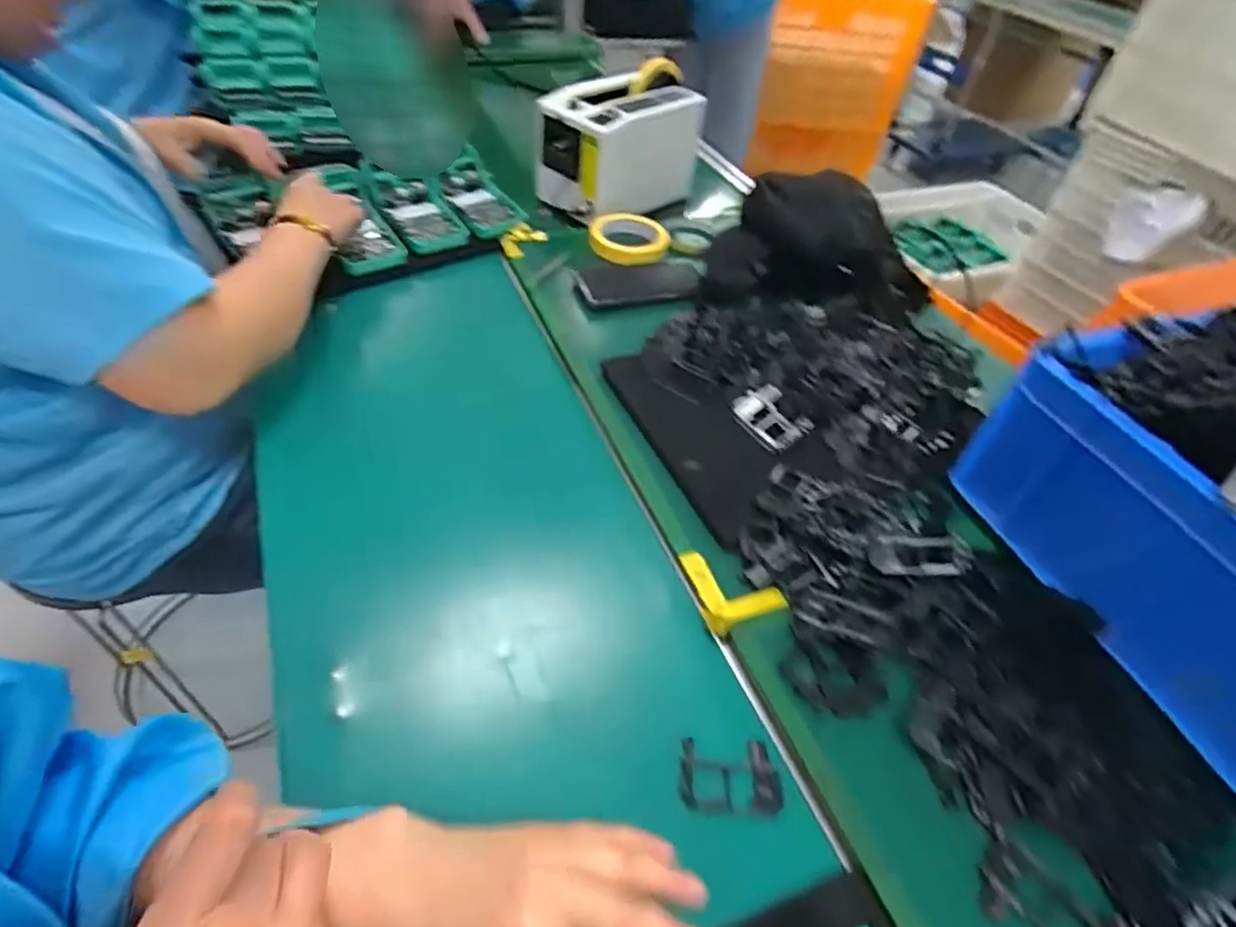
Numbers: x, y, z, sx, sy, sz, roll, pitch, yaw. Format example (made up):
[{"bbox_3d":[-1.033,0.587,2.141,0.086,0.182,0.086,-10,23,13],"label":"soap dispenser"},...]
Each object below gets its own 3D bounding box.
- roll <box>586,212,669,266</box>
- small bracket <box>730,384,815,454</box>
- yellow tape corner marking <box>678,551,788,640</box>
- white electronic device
[{"bbox_3d":[0.017,-0.305,0.841,0.104,0.023,0.108,8,46,-1],"label":"roll"},{"bbox_3d":[0.147,-0.044,0.607,0.053,0.011,0.071,-37,60,-9],"label":"small bracket"},{"bbox_3d":[0.087,0.094,0.498,0.064,0.009,0.073,-14,50,-20],"label":"yellow tape corner marking"},{"bbox_3d":[0.004,-0.473,0.926,0.226,0.126,0.135,-30,57,-30],"label":"white electronic device"}]

